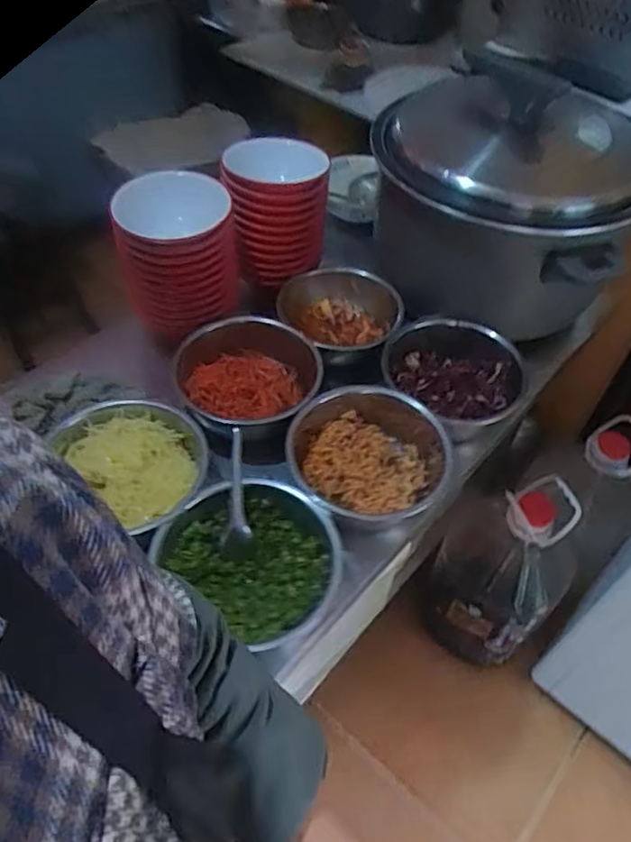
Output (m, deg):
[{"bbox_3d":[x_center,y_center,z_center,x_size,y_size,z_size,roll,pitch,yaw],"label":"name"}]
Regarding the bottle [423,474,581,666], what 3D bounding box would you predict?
[{"bbox_3d":[0.395,0.319,1.400,0.296,0.481,0.273,36,57,24],"label":"bottle"}]

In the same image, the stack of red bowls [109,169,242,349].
[{"bbox_3d":[-0.205,-0.250,0.986,0.165,0.224,0.165,-8,51,-10],"label":"stack of red bowls"}]

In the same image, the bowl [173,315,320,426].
[{"bbox_3d":[-0.103,-0.056,0.929,0.196,0.089,0.182,2,50,-2],"label":"bowl"}]

